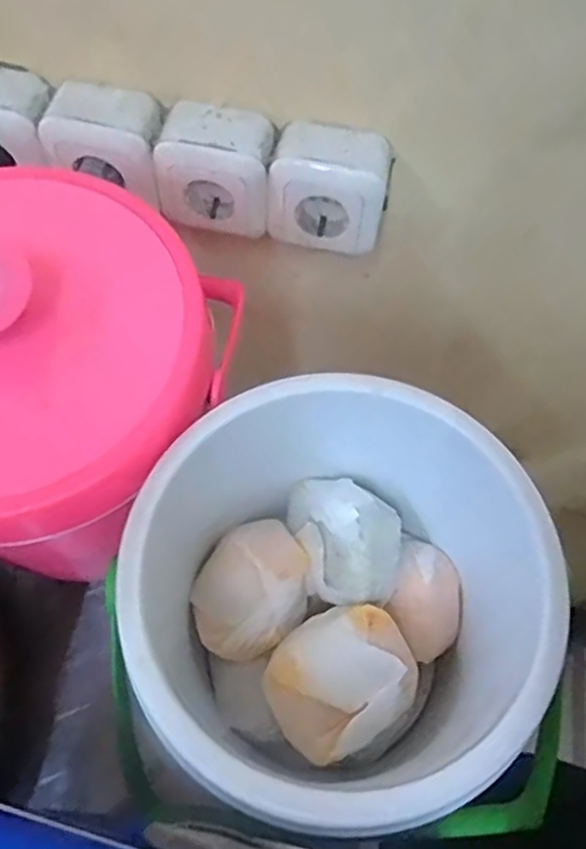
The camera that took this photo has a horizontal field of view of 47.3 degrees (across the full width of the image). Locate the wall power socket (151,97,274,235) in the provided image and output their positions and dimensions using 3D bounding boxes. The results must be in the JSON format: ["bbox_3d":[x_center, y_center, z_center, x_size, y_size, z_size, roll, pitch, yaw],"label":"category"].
[{"bbox_3d":[-0.054,-0.186,0.487,0.080,0.079,0.047,10,63,2],"label":"wall power socket"}]

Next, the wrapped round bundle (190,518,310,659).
[{"bbox_3d":[-0.027,0.105,0.433,0.066,0.044,0.084,31,65,12],"label":"wrapped round bundle"}]

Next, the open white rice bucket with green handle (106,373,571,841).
[{"bbox_3d":[0.021,0.108,0.397,0.208,0.184,0.222,1,63,-3],"label":"open white rice bucket with green handle"}]

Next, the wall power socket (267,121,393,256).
[{"bbox_3d":[0.027,-0.171,0.484,0.082,0.077,0.048,10,63,2],"label":"wall power socket"}]

